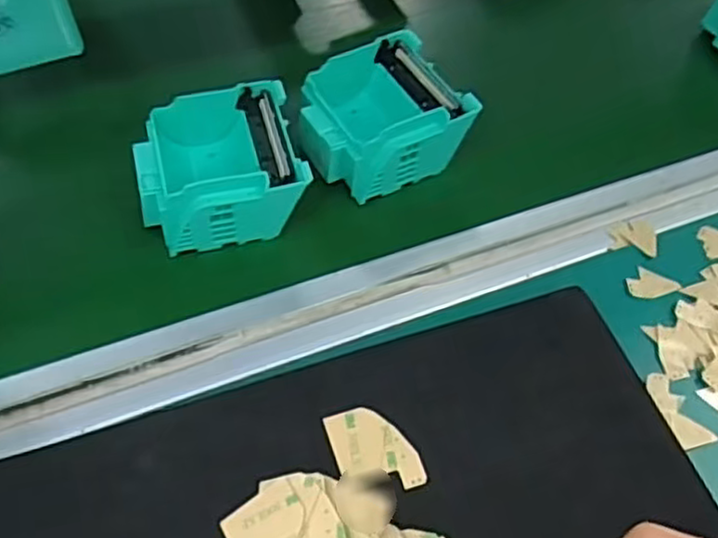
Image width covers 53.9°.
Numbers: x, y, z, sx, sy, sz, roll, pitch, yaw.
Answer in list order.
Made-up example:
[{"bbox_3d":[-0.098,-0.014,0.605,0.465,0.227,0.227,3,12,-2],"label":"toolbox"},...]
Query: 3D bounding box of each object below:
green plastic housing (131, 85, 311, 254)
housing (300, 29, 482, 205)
[{"bbox_3d":[-0.071,-0.050,0.358,0.081,0.038,0.076,-12,58,-11],"label":"green plastic housing"},{"bbox_3d":[0.010,-0.080,0.383,0.086,0.038,0.077,-27,62,-19],"label":"housing"}]

